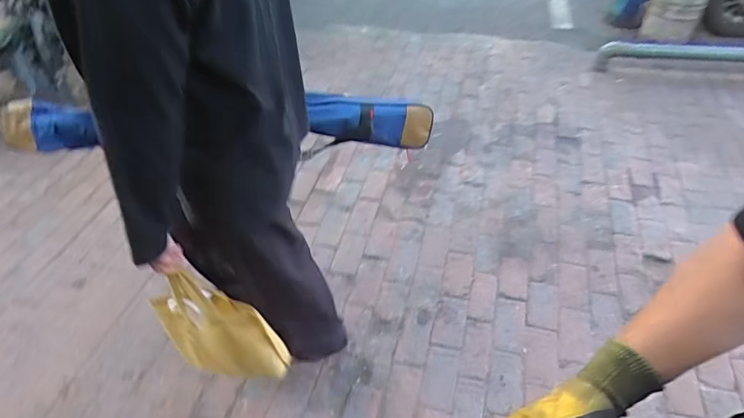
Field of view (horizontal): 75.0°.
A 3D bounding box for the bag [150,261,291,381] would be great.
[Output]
[{"bbox_3d":[-0.350,0.253,1.076,0.287,0.334,0.066,2,46,6],"label":"bag"}]

